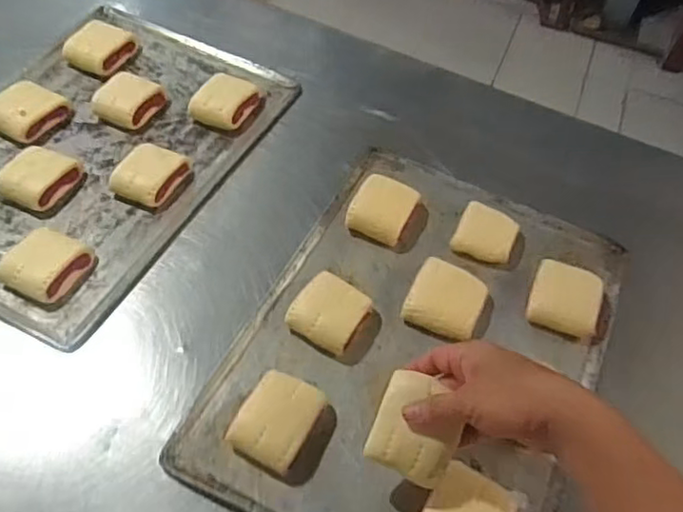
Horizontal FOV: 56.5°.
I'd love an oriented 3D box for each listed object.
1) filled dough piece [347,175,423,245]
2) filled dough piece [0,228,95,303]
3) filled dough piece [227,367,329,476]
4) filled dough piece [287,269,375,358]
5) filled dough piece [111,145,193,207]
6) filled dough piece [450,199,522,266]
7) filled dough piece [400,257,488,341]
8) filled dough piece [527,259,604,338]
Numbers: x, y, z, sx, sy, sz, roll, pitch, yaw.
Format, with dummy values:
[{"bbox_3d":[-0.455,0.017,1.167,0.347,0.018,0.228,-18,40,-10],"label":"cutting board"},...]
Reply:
[{"bbox_3d":[0.045,-0.056,0.711,0.071,0.040,0.074,24,55,13],"label":"filled dough piece"},{"bbox_3d":[-0.301,0.007,0.646,0.076,0.022,0.074,24,55,13],"label":"filled dough piece"},{"bbox_3d":[-0.056,0.146,0.561,0.062,0.031,0.079,24,55,13],"label":"filled dough piece"},{"bbox_3d":[-0.013,0.059,0.634,0.068,0.030,0.073,29,56,16],"label":"filled dough piece"},{"bbox_3d":[-0.215,-0.092,0.723,0.066,0.026,0.076,17,54,8],"label":"filled dough piece"},{"bbox_3d":[0.163,-0.025,0.716,0.064,0.021,0.066,22,54,11],"label":"filled dough piece"},{"bbox_3d":[0.107,0.044,0.648,0.073,0.031,0.069,23,55,12],"label":"filled dough piece"},{"bbox_3d":[0.235,0.042,0.664,0.070,0.022,0.073,20,54,10],"label":"filled dough piece"}]

